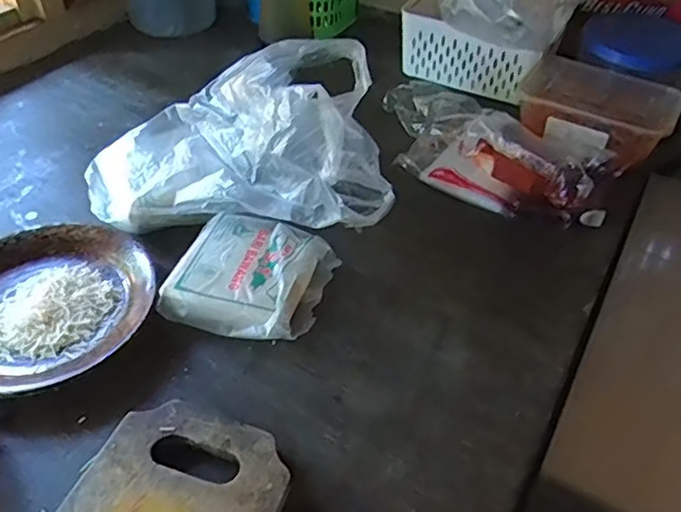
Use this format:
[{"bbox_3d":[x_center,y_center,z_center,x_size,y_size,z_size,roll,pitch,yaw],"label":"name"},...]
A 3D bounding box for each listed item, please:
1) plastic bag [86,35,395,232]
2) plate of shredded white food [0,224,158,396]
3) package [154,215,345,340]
[{"bbox_3d":[-0.096,-0.108,0.586,0.290,0.155,0.156,10,44,8],"label":"plastic bag"},{"bbox_3d":[-0.253,0.043,0.518,0.179,0.025,0.181,1,44,-1],"label":"plate of shredded white food"},{"bbox_3d":[-0.078,0.017,0.535,0.123,0.050,0.114,14,45,11],"label":"package"}]

